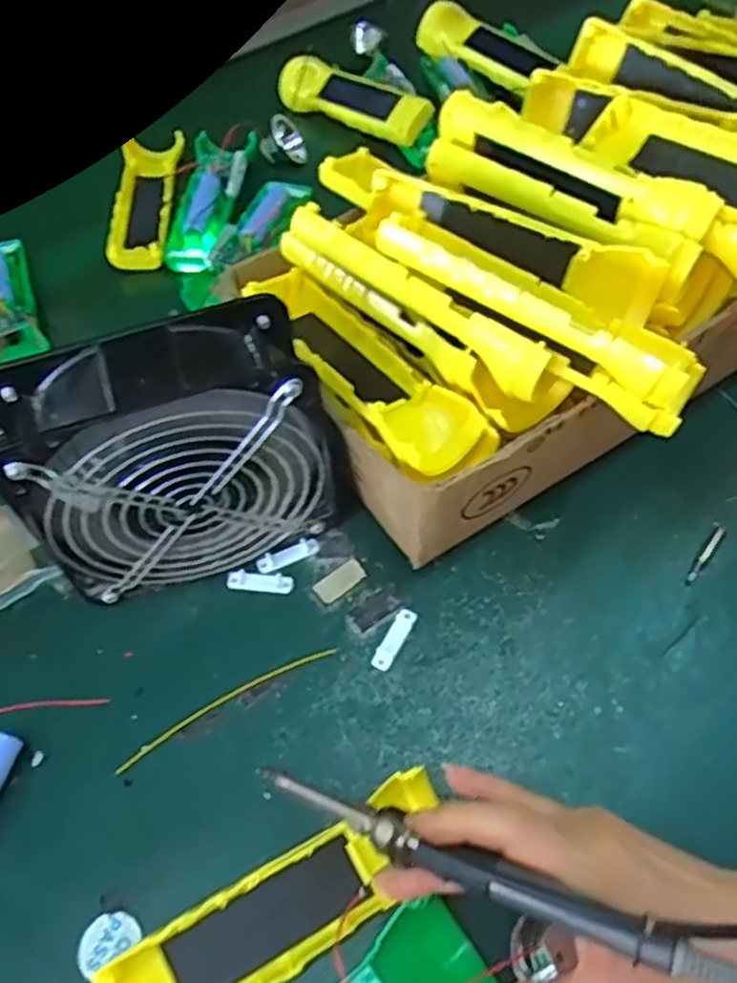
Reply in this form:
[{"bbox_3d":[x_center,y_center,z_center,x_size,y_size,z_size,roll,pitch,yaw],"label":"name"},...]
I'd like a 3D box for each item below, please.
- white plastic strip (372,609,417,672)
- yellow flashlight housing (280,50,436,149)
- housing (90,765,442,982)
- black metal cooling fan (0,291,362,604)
[{"bbox_3d":[0.015,0.081,0.411,0.011,0.004,0.037,26,61,20],"label":"white plastic strip"},{"bbox_3d":[-0.021,-0.369,0.699,0.048,0.035,0.196,-38,62,-20],"label":"yellow flashlight housing"},{"bbox_3d":[-0.035,0.185,0.331,0.162,0.025,0.044,-30,59,-15],"label":"housing"},{"bbox_3d":[-0.093,-0.014,0.391,0.154,0.145,0.060,-20,57,-10],"label":"black metal cooling fan"}]

